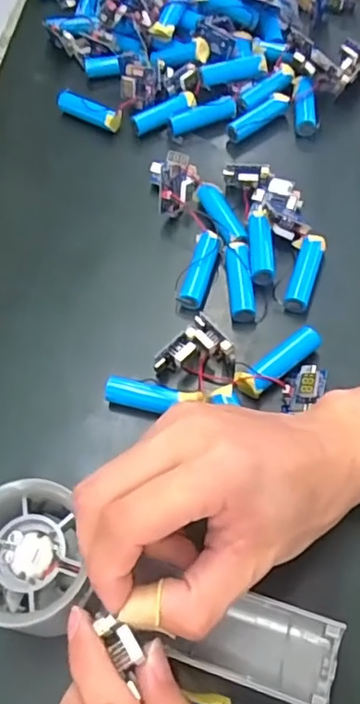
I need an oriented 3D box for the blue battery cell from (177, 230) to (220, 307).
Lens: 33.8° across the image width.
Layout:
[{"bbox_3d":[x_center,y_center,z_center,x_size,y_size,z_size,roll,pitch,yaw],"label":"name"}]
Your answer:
[{"bbox_3d":[0.013,-0.049,0.367,0.015,0.020,0.050,12,61,10],"label":"blue battery cell"}]

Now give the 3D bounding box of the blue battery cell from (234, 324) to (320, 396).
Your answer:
[{"bbox_3d":[0.055,0.007,0.330,0.054,0.018,0.016,-32,63,-15],"label":"blue battery cell"}]

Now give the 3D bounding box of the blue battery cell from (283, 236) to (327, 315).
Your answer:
[{"bbox_3d":[0.076,-0.048,0.359,0.015,0.013,0.050,15,62,11],"label":"blue battery cell"}]

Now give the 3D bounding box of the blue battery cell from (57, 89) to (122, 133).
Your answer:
[{"bbox_3d":[-0.068,-0.181,0.451,0.057,0.021,0.015,27,65,18],"label":"blue battery cell"}]

